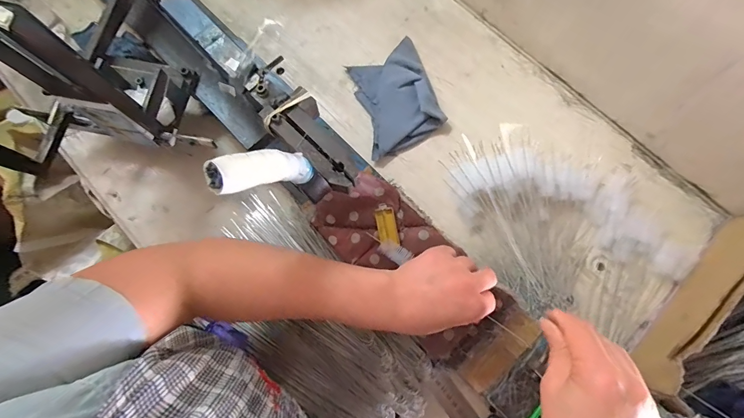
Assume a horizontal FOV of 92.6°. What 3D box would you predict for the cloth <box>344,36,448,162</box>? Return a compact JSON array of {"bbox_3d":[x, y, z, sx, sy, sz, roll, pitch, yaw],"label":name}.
[{"bbox_3d":[0.034,-0.162,0.517,0.108,0.020,0.154,-18,77,-5],"label":"cloth"}]

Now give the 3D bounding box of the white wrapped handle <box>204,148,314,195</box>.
[{"bbox_3d":[-0.082,-0.031,0.279,0.022,0.099,0.024,-41,77,30],"label":"white wrapped handle"}]

